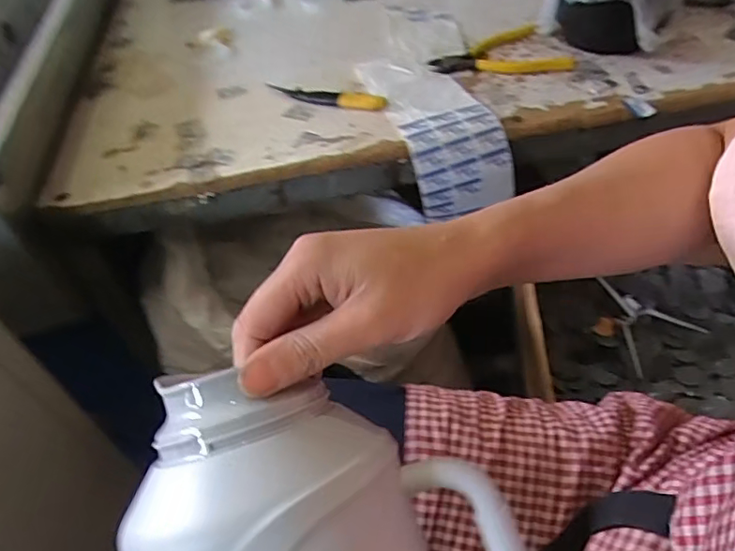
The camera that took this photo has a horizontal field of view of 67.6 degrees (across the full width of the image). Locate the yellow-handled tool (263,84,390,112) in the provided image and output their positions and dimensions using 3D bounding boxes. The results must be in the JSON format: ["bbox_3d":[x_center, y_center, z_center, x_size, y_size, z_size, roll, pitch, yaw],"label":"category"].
[{"bbox_3d":[-0.055,-0.219,0.677,0.158,0.015,0.031,16,52,20],"label":"yellow-handled tool"}]

